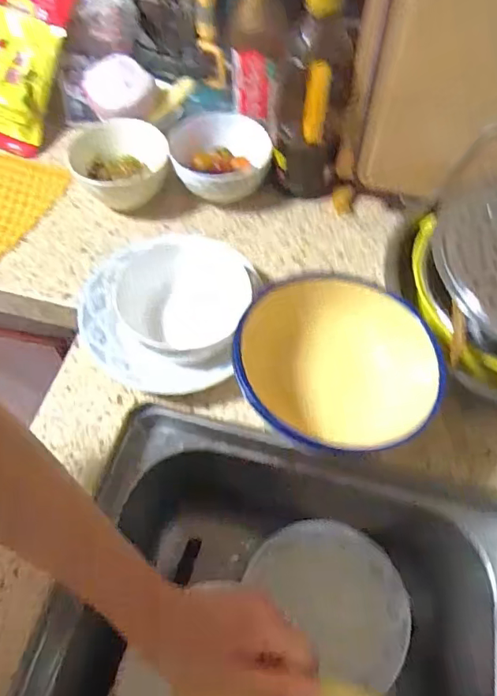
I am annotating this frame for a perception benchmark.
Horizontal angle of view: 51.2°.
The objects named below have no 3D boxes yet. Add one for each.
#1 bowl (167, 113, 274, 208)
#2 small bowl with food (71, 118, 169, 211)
[{"bbox_3d":[-0.035,-0.259,0.705,0.123,0.069,0.139,-3,59,-2],"label":"bowl"},{"bbox_3d":[-0.169,-0.247,0.693,0.120,0.069,0.147,-20,61,-12],"label":"small bowl with food"}]

